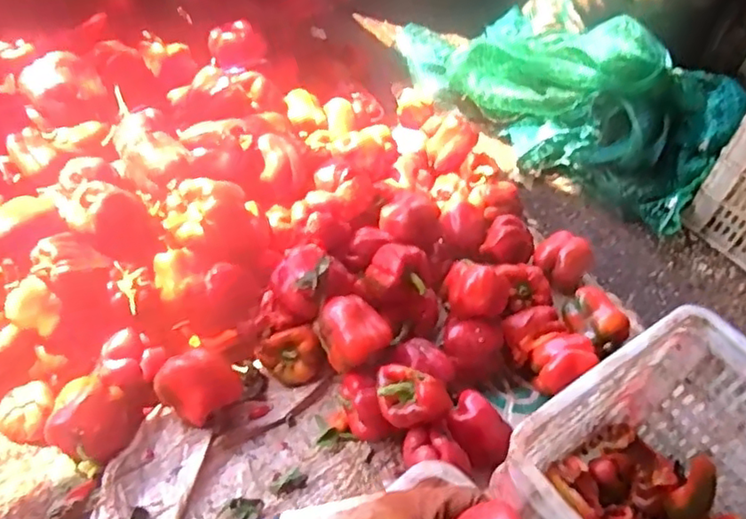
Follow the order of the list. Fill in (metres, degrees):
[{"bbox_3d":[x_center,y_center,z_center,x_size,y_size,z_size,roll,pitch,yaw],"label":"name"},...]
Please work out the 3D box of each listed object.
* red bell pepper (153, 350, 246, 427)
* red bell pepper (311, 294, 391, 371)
[{"bbox_3d":[-0.242,0.181,0.871,0.108,0.097,0.080,-20,56,-24],"label":"red bell pepper"},{"bbox_3d":[-0.027,0.105,0.915,0.095,0.081,0.098,-24,58,-26],"label":"red bell pepper"}]

